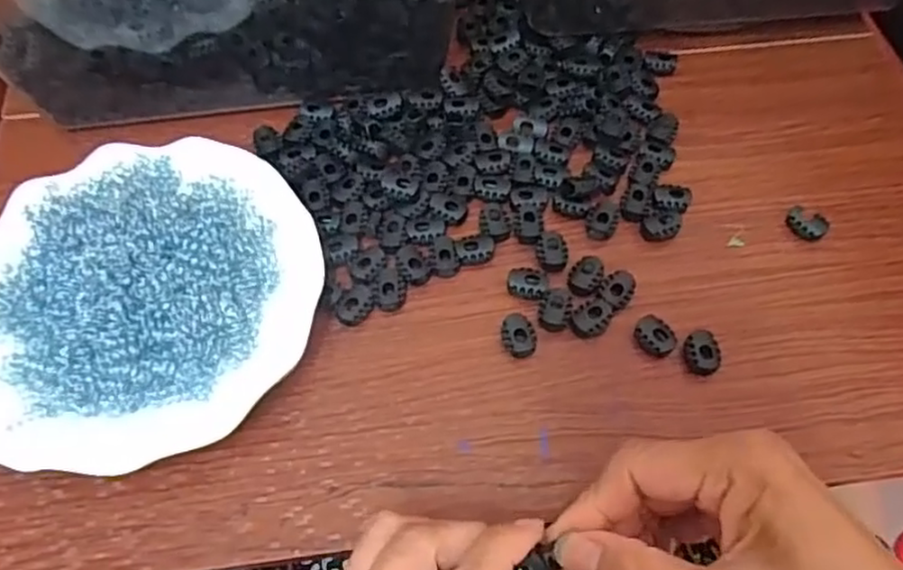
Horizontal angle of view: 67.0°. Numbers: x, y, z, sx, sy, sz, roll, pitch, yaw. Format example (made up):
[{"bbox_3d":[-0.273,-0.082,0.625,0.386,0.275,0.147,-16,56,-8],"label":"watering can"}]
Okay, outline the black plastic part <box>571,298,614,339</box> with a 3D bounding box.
[{"bbox_3d":[0.074,0.018,0.362,0.017,0.011,0.022,39,66,16],"label":"black plastic part"}]

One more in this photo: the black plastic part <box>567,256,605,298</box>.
[{"bbox_3d":[0.073,-0.004,0.374,0.017,0.011,0.023,20,62,7],"label":"black plastic part"}]

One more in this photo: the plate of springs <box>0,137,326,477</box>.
[{"bbox_3d":[-0.161,0.002,0.351,0.185,0.040,0.177,-32,69,-19],"label":"plate of springs"}]

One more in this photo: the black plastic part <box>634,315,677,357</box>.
[{"bbox_3d":[0.106,0.028,0.357,0.019,0.011,0.022,-40,71,-22],"label":"black plastic part"}]

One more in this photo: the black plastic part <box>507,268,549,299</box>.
[{"bbox_3d":[0.042,-0.002,0.370,0.021,0.007,0.017,12,62,3],"label":"black plastic part"}]

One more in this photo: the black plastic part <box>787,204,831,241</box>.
[{"bbox_3d":[0.204,-0.035,0.393,0.022,0.009,0.017,25,63,9],"label":"black plastic part"}]

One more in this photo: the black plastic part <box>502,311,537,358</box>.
[{"bbox_3d":[0.035,0.027,0.357,0.017,0.011,0.023,-14,64,-11],"label":"black plastic part"}]

